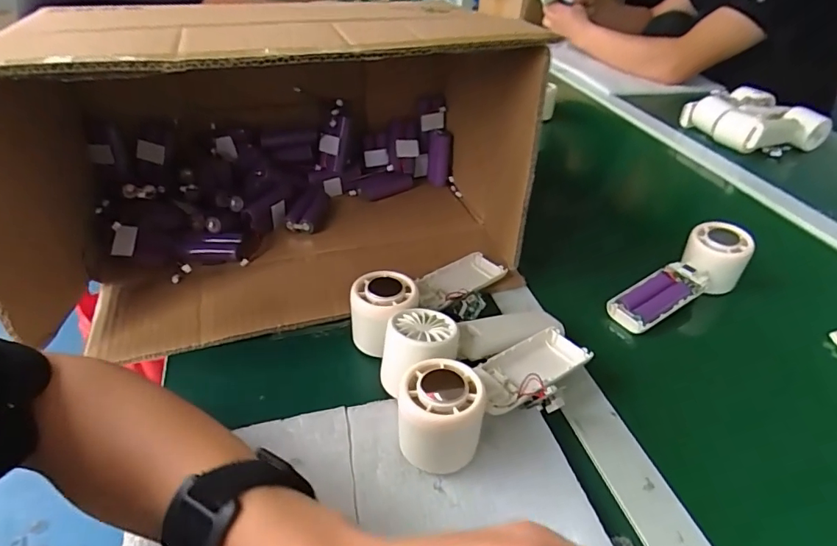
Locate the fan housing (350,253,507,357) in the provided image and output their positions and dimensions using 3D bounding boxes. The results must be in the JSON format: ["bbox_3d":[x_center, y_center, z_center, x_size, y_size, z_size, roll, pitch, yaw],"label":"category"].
[{"bbox_3d":[0.008,0.022,0.455,0.057,0.058,0.172,34,35,33],"label":"fan housing"}]

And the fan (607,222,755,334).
[{"bbox_3d":[0.261,0.001,0.481,0.158,0.062,0.054,-18,43,-25],"label":"fan"}]

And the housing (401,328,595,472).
[{"bbox_3d":[0.060,0.082,0.351,0.173,0.059,0.063,-20,44,-26],"label":"housing"}]

